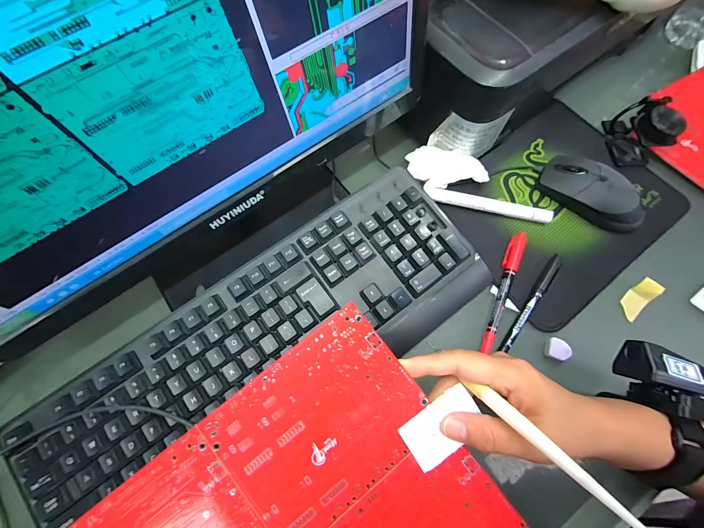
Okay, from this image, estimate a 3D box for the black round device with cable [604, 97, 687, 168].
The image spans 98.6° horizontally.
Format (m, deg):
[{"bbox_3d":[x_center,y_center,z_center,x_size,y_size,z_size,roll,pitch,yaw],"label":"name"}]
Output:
[{"bbox_3d":[0.335,-0.156,0.347,0.044,0.051,0.064,-4,71,0],"label":"black round device with cable"}]

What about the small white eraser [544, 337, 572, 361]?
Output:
[{"bbox_3d":[0.199,0.083,0.293,0.019,0.011,0.019,0,71,1],"label":"small white eraser"}]

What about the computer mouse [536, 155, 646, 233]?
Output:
[{"bbox_3d":[0.264,-0.078,0.333,0.053,0.035,0.109,-34,74,-10],"label":"computer mouse"}]

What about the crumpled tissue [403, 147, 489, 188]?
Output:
[{"bbox_3d":[0.108,-0.111,0.347,0.090,0.025,0.037,19,72,7],"label":"crumpled tissue"}]

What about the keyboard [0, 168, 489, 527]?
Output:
[{"bbox_3d":[-0.073,0.074,0.281,0.428,0.035,0.154,-34,74,-10],"label":"keyboard"}]

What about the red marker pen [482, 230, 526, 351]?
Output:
[{"bbox_3d":[0.156,0.026,0.309,0.014,0.011,0.132,22,72,8],"label":"red marker pen"}]

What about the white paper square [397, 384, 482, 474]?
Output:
[{"bbox_3d":[0.063,0.113,0.209,0.055,0.006,0.032,-32,73,-10],"label":"white paper square"}]

